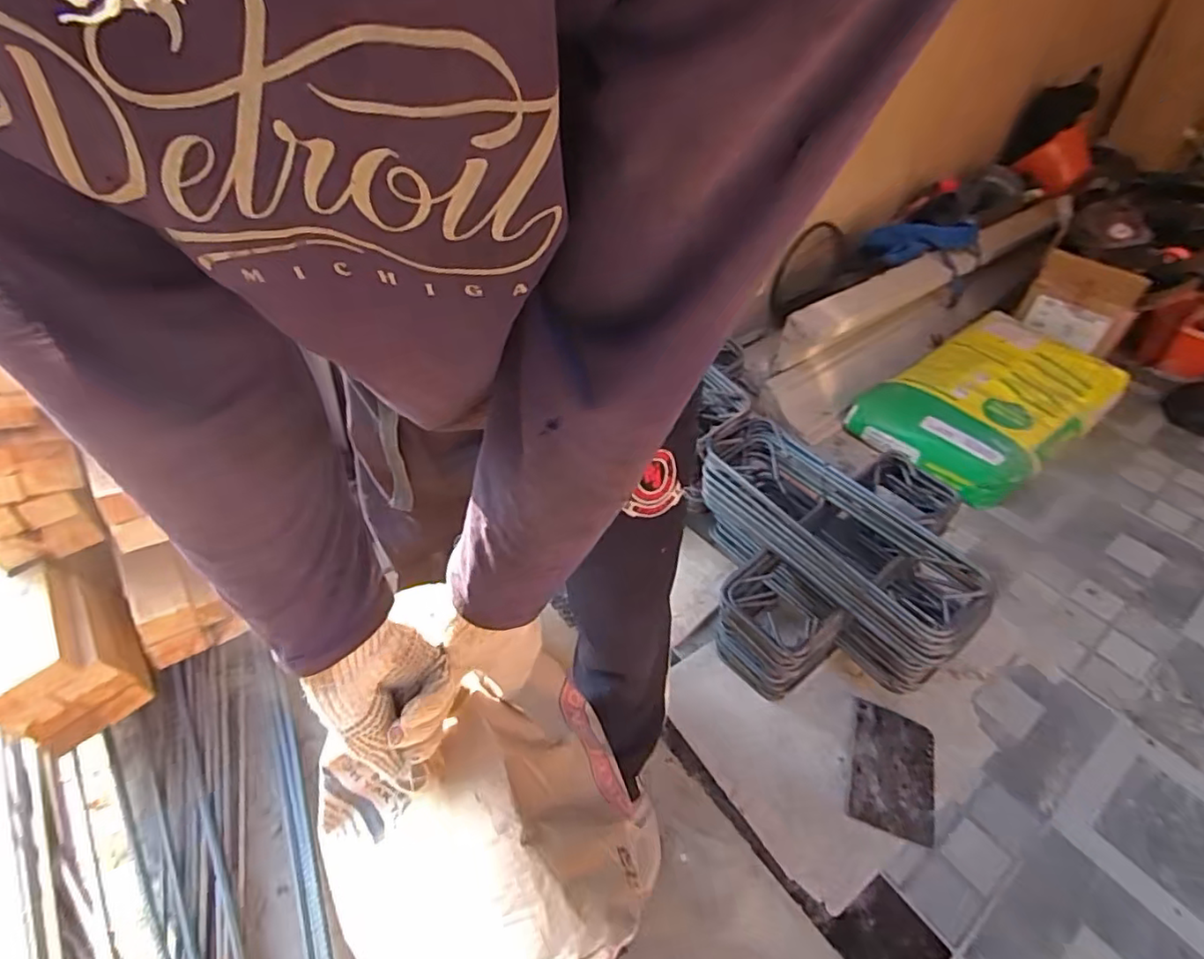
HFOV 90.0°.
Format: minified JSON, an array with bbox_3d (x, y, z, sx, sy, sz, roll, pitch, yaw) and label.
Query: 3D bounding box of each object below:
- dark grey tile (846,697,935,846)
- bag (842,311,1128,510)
[{"bbox_3d":[0.444,0.443,0.921,0.122,0.016,0.175,13,47,12],"label":"dark grey tile"},{"bbox_3d":[0.927,-0.201,1.437,0.642,0.104,0.378,-27,52,-24],"label":"bag"}]

